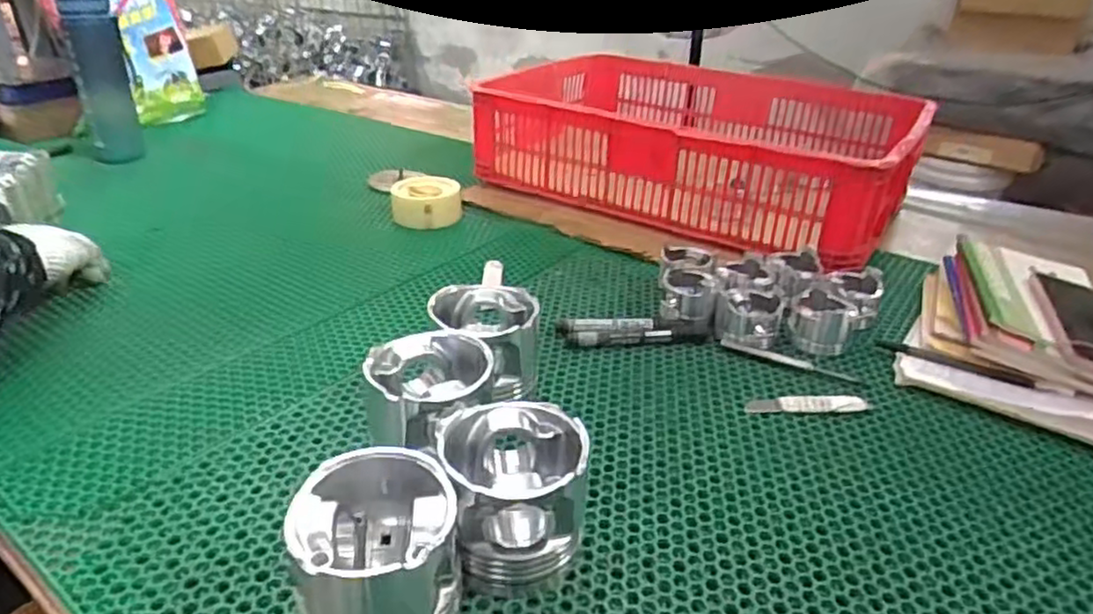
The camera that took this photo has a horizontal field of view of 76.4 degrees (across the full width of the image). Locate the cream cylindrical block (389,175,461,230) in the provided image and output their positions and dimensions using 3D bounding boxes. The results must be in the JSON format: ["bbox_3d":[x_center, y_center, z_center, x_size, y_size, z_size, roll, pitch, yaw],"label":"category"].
[{"bbox_3d":[-0.171,-0.151,0.989,0.099,0.049,0.092,-4,30,-10],"label":"cream cylindrical block"}]

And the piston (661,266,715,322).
[{"bbox_3d":[0.152,-0.014,0.749,0.054,0.039,0.070,5,29,6],"label":"piston"}]

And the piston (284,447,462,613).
[{"bbox_3d":[-0.097,0.149,0.410,0.093,0.088,0.090,-3,30,-9],"label":"piston"}]

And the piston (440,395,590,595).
[{"bbox_3d":[-0.020,0.123,0.462,0.094,0.088,0.096,-4,30,-11],"label":"piston"}]

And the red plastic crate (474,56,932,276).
[{"bbox_3d":[0.202,-0.240,1.063,0.637,0.160,0.439,18,33,27],"label":"red plastic crate"}]

